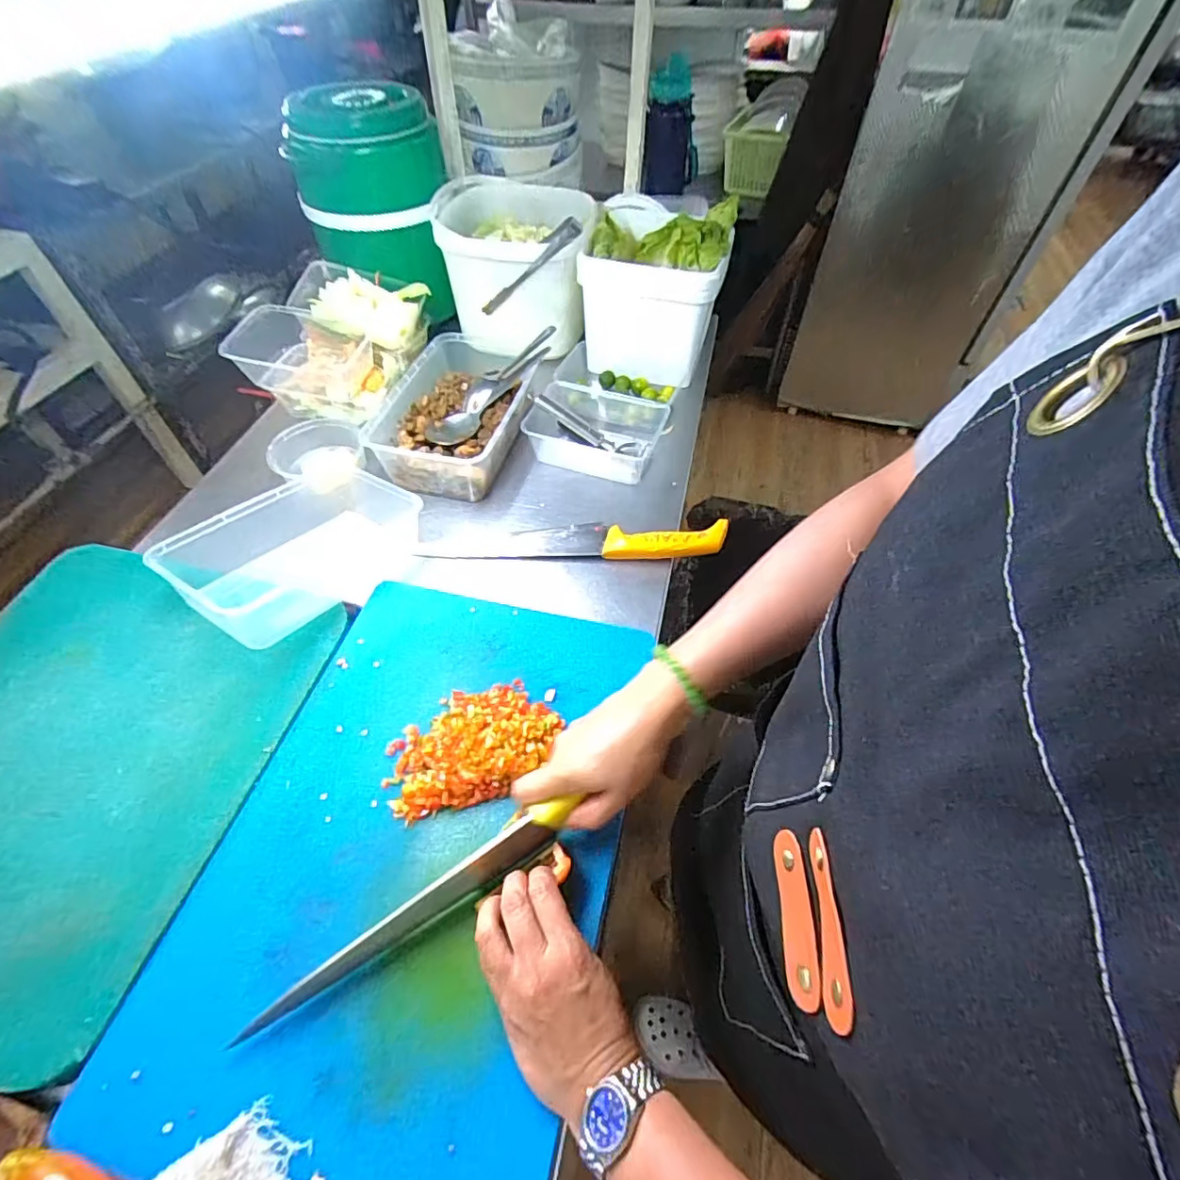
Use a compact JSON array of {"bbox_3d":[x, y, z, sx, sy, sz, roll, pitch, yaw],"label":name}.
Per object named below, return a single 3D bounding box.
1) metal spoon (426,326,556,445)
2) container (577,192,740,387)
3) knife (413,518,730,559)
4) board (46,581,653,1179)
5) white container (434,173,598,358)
[{"bbox_3d":[-0.124,-0.273,0.737,0.055,0.033,0.244,25,57,18],"label":"metal spoon"},{"bbox_3d":[0.103,-0.452,0.835,0.192,0.159,0.223,10,53,8],"label":"container"},{"bbox_3d":[-0.019,-0.060,0.638,0.338,0.021,0.049,2,53,1],"label":"knife"},{"bbox_3d":[-0.130,0.189,0.445,0.296,0.024,0.436,10,53,11],"label":"board"},{"bbox_3d":[-0.106,-0.496,0.851,0.224,0.154,0.257,-3,53,-2],"label":"white container"}]

